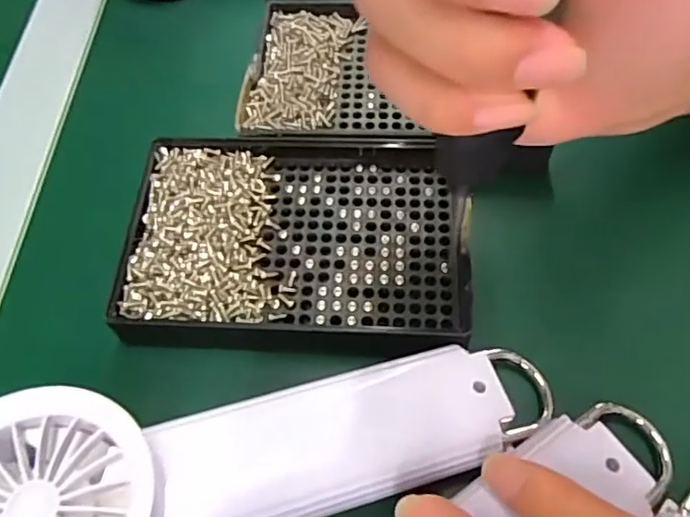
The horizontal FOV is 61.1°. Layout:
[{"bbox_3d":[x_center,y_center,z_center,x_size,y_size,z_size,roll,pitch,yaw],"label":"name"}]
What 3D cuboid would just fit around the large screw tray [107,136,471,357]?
[{"bbox_3d":[-0.019,-0.010,0.238,0.134,0.013,0.097,2,62,4],"label":"large screw tray"}]

